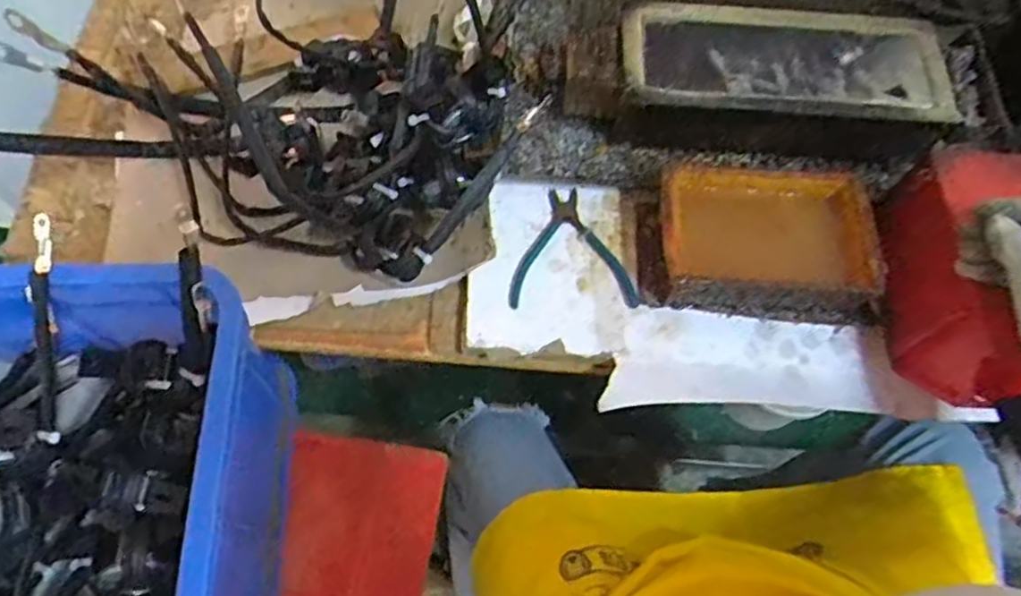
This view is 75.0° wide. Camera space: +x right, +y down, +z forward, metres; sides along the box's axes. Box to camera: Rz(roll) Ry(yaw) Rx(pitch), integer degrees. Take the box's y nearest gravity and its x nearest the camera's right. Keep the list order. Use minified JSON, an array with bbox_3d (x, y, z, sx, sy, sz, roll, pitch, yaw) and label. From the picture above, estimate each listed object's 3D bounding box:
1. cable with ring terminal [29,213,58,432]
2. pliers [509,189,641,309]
[{"bbox_3d":[-0.358,0.021,0.511,0.015,0.016,0.166,4,99,-1],"label":"cable with ring terminal"},{"bbox_3d":[0.063,-0.053,0.686,0.127,0.007,0.132,1,65,-3],"label":"pliers"}]

